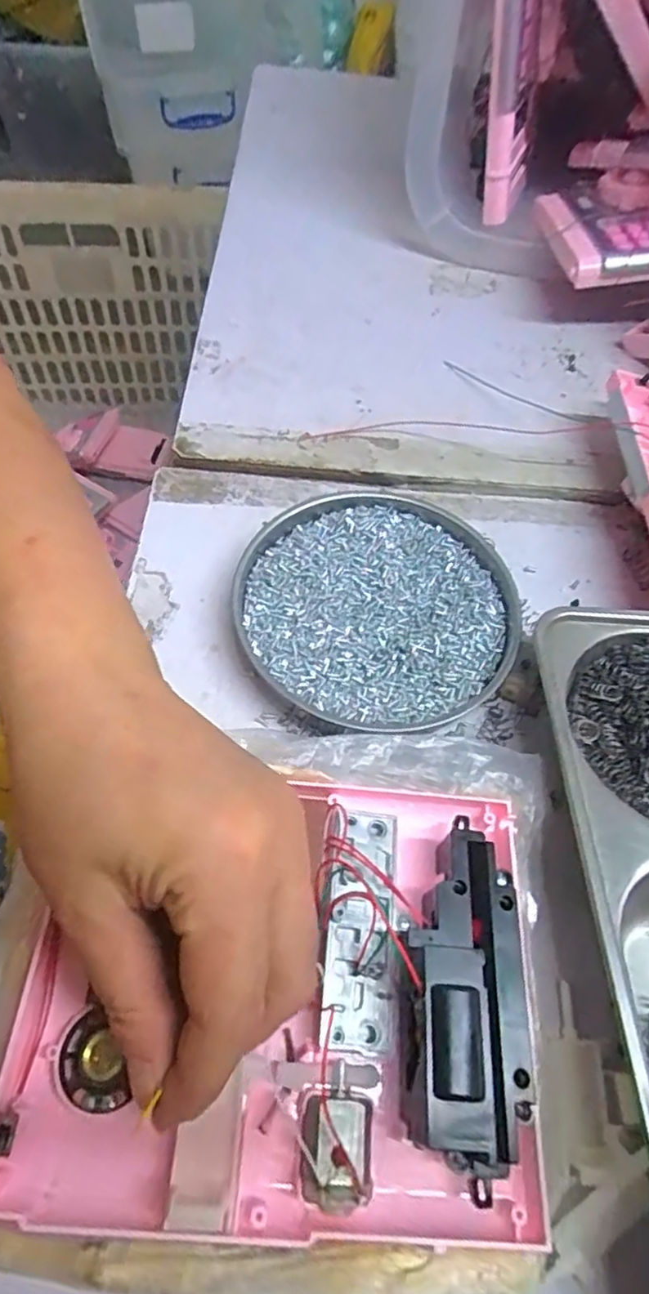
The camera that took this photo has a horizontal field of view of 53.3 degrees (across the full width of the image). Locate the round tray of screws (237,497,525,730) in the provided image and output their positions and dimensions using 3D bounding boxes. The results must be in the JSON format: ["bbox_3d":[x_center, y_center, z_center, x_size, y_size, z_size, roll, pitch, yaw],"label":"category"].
[{"bbox_3d":[0.027,-0.021,0.321,0.132,0.019,0.127,29,61,13],"label":"round tray of screws"}]

